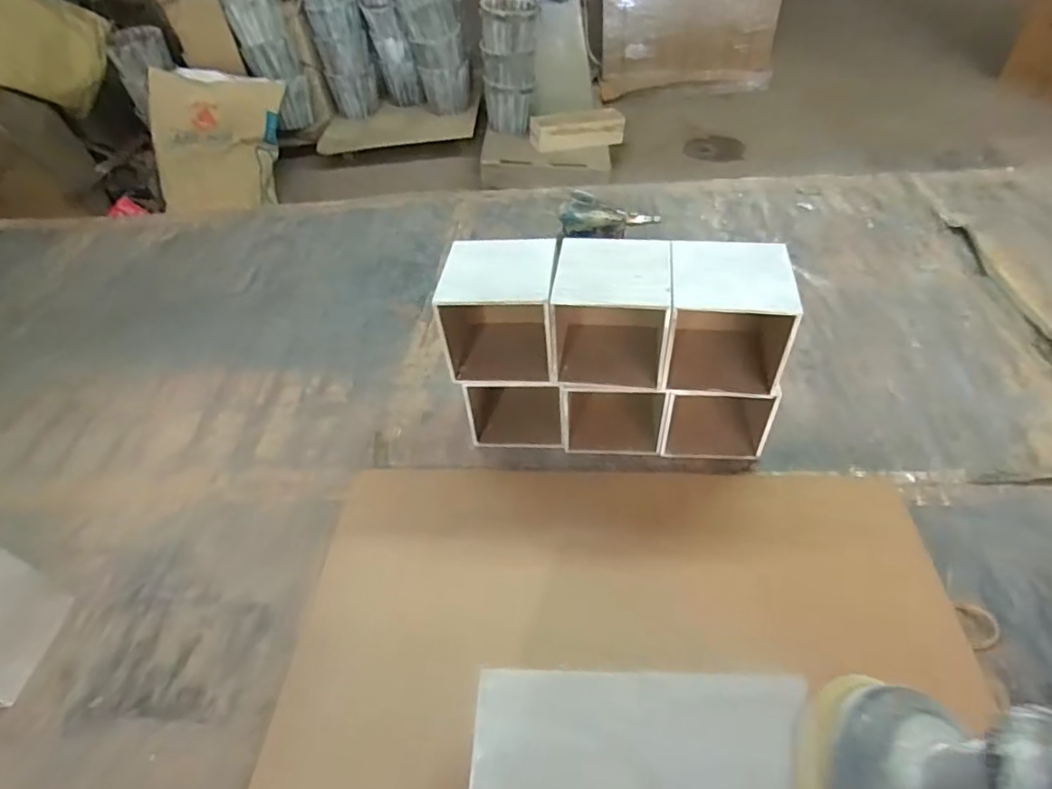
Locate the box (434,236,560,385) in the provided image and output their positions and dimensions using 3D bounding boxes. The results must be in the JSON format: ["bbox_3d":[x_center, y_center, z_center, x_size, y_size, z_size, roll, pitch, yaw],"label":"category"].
[{"bbox_3d":[-0.024,-0.083,0.616,0.112,0.120,0.115,0,45,8],"label":"box"}]

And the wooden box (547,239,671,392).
[{"bbox_3d":[0.087,-0.082,0.602,0.115,0.116,0.112,2,46,9],"label":"wooden box"}]

